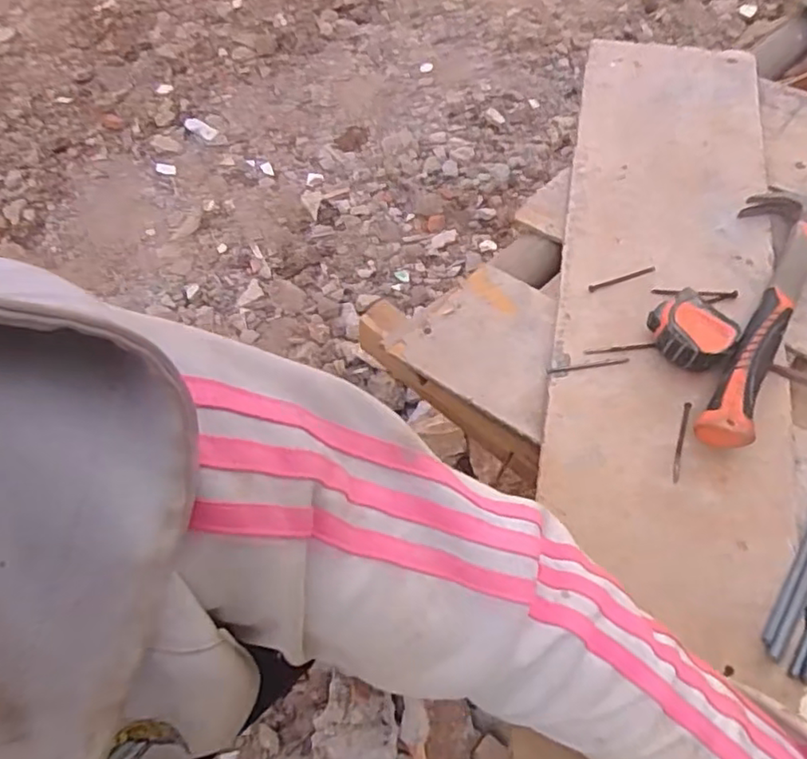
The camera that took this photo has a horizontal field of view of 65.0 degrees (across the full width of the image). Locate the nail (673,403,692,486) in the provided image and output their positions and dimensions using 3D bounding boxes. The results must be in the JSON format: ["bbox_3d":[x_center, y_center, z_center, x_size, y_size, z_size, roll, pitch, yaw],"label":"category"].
[{"bbox_3d":[0.234,0.052,0.532,0.006,0.005,0.075,17,60,10],"label":"nail"}]

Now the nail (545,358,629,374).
[{"bbox_3d":[0.166,-0.012,0.569,0.074,0.004,0.006,-7,59,-5],"label":"nail"}]

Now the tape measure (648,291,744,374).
[{"bbox_3d":[0.256,-0.042,0.566,0.065,0.031,0.069,-31,64,-18],"label":"tape measure"}]

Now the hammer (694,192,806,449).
[{"bbox_3d":[0.326,-0.076,0.590,0.118,0.042,0.335,36,65,20],"label":"hammer"}]

